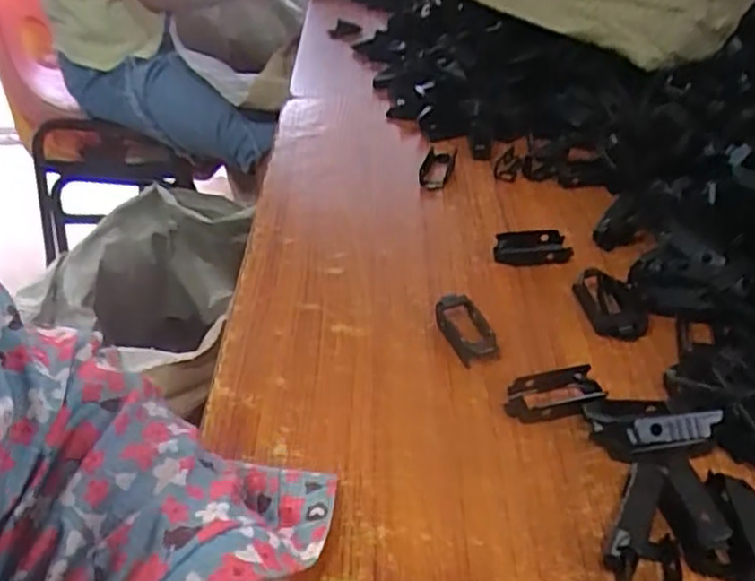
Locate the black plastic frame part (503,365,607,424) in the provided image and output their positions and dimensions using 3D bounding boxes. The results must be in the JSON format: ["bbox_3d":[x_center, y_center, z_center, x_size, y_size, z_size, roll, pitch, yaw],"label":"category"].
[{"bbox_3d":[0.091,0.054,0.353,0.049,0.013,0.026,-8,39,-7],"label":"black plastic frame part"}]

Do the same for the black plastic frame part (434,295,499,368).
[{"bbox_3d":[0.052,0.022,0.393,0.024,0.015,0.047,-13,40,-14],"label":"black plastic frame part"}]

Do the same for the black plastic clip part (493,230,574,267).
[{"bbox_3d":[0.103,-0.028,0.452,0.050,0.014,0.026,-3,38,-1],"label":"black plastic clip part"}]

